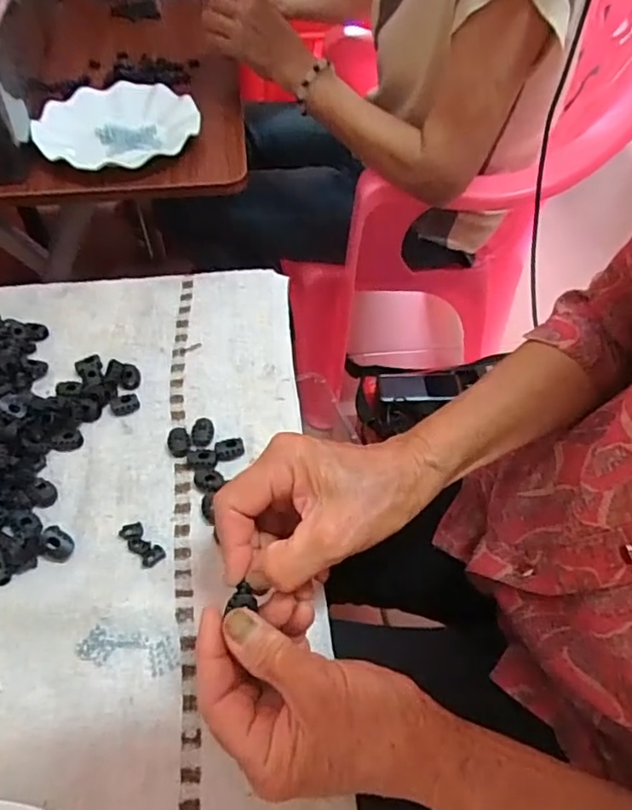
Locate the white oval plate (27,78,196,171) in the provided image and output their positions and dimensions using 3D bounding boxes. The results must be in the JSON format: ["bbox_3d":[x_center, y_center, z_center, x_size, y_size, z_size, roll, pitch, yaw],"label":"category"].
[{"bbox_3d":[-0.232,-0.329,0.667,0.179,0.020,0.171,-17,54,-15],"label":"white oval plate"}]

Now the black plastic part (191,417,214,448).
[{"bbox_3d":[-0.088,0.021,0.442,0.016,0.005,0.028,-1,52,-2],"label":"black plastic part"}]

